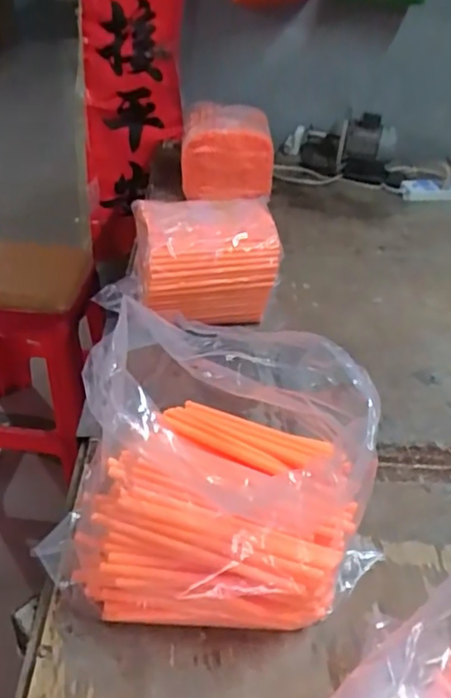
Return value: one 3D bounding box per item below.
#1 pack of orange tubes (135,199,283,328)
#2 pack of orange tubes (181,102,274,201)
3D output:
[{"bbox_3d":[-0.035,-0.137,1.005,0.219,0.183,0.136,-4,38,-9],"label":"pack of orange tubes"},{"bbox_3d":[0.004,-0.465,1.449,0.209,0.192,0.205,2,37,-2],"label":"pack of orange tubes"}]

